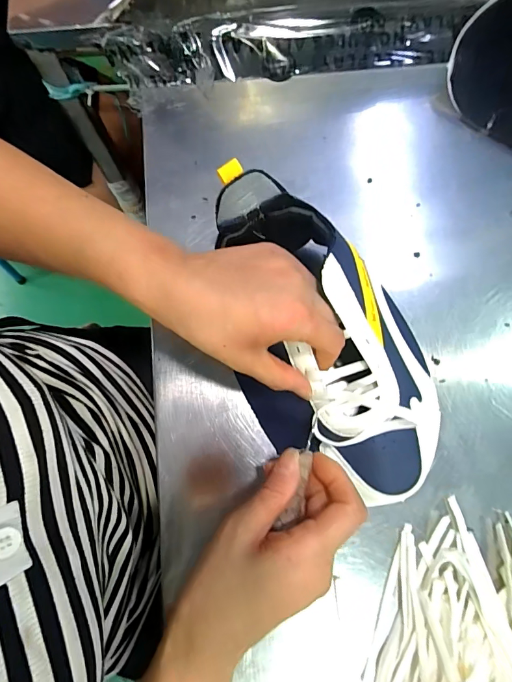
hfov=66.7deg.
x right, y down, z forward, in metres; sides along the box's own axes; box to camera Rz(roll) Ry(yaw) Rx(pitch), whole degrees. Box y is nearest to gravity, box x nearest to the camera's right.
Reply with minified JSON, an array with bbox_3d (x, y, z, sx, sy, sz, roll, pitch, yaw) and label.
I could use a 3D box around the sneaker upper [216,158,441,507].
[{"bbox_3d":[0.049,-0.002,0.293,0.133,0.084,0.248,-23,86,-4],"label":"sneaker upper"}]

